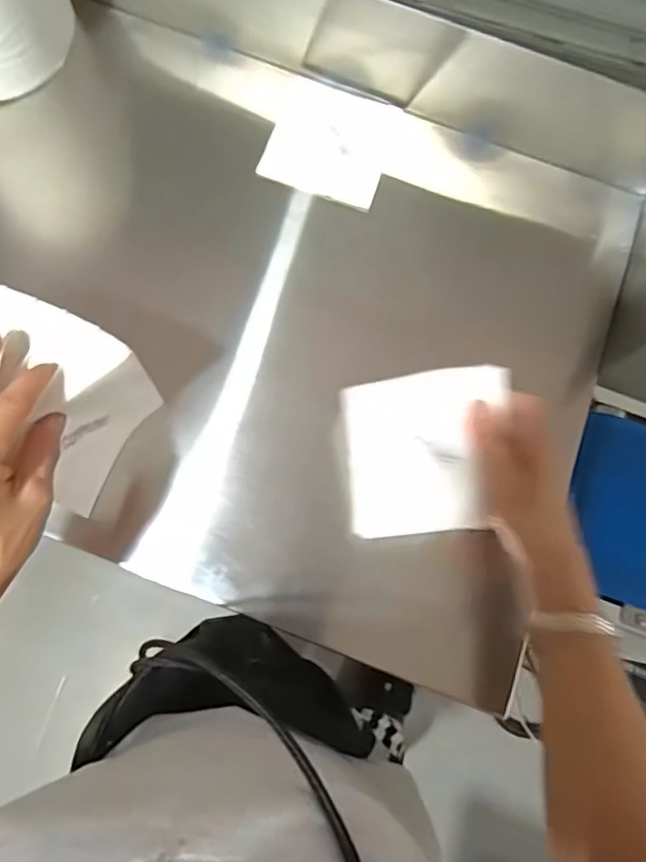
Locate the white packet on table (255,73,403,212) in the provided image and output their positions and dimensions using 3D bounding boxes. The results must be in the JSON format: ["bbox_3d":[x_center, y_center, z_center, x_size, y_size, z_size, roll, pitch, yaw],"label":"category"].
[{"bbox_3d":[0.008,-0.283,0.563,0.112,0.011,0.115,19,85,-4],"label":"white packet on table"}]

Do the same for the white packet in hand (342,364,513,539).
[{"bbox_3d":[0.077,0.016,0.433,0.121,0.011,0.118,-6,84,19],"label":"white packet in hand"}]

